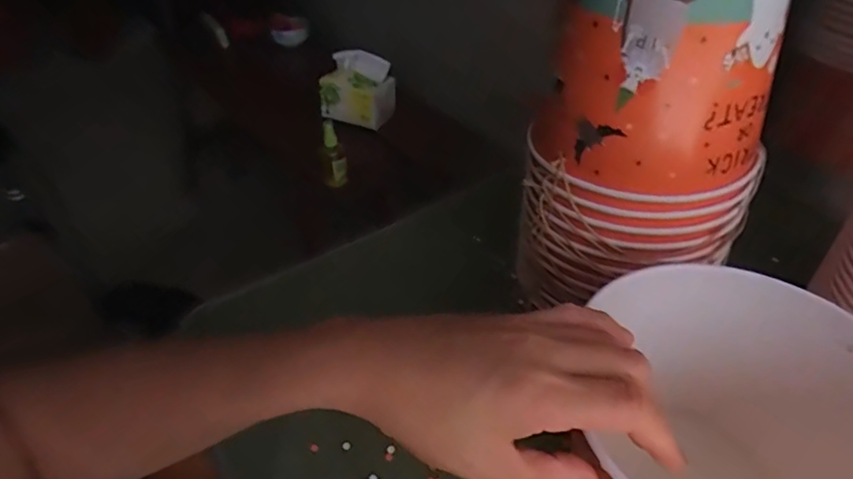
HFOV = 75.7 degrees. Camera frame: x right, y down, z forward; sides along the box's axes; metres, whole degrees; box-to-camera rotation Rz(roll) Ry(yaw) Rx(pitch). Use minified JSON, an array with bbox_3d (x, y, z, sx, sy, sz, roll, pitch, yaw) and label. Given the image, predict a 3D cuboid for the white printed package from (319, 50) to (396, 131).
[{"bbox_3d":[-0.145,-0.311,1.128,0.127,0.121,0.096,20,46,23],"label":"white printed package"}]

